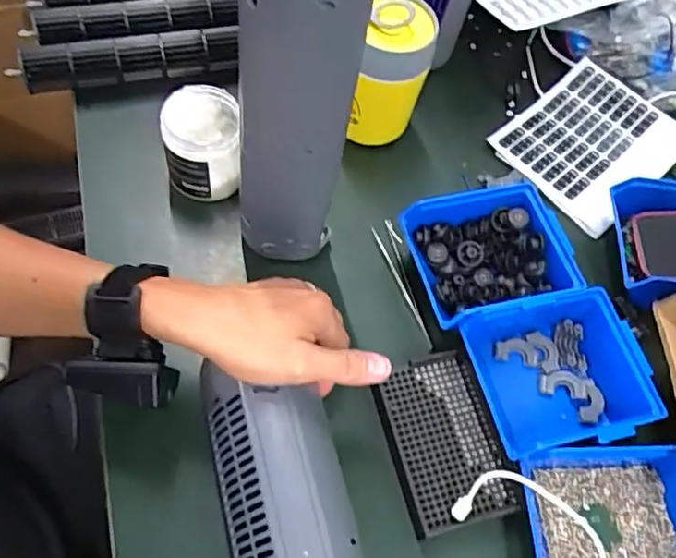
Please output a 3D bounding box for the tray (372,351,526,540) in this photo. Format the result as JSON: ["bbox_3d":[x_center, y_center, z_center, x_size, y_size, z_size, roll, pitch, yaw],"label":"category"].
[{"bbox_3d":[0.087,0.133,0.489,0.089,0.023,0.132,-11,64,-13],"label":"tray"}]

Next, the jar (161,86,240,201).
[{"bbox_3d":[-0.125,-0.123,0.564,0.068,0.090,0.072,3,62,-6],"label":"jar"}]

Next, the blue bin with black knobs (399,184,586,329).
[{"bbox_3d":[0.137,-0.018,0.547,0.139,0.060,0.116,-12,65,-14],"label":"blue bin with black knobs"}]

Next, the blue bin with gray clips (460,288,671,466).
[{"bbox_3d":[0.181,0.081,0.500,0.138,0.066,0.123,-11,64,-14],"label":"blue bin with gray clips"}]

